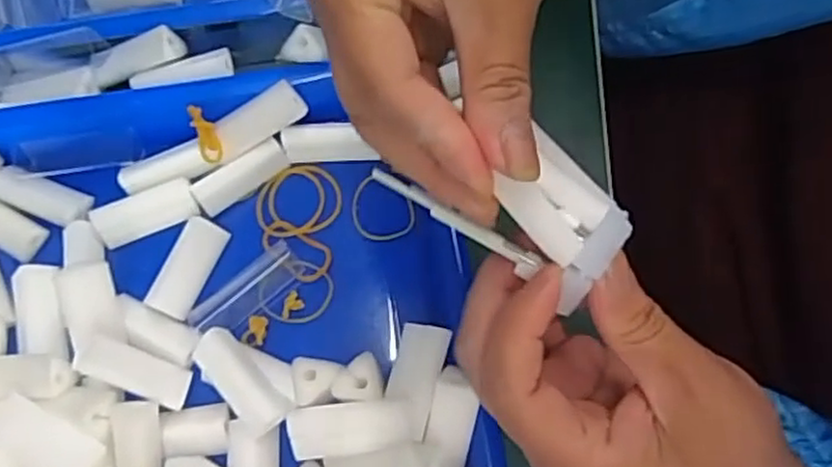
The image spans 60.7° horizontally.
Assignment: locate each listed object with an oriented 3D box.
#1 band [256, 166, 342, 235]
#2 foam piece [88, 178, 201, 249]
[{"bbox_3d":[-0.056,-0.016,0.337,0.039,0.004,0.034,-6,73,0],"label":"band"},{"bbox_3d":[-0.125,-0.010,0.330,0.045,0.013,0.017,-22,74,-5],"label":"foam piece"}]

